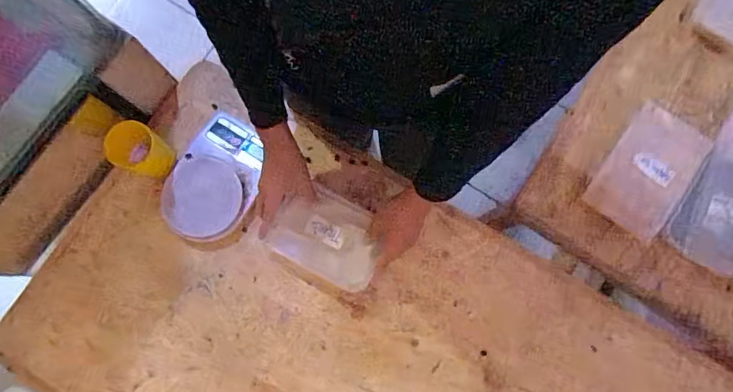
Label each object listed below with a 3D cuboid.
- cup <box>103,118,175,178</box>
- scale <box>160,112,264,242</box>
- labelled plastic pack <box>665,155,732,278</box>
[{"bbox_3d":[-0.338,-0.063,0.687,0.062,0.125,0.066,0,79,0],"label":"cup"},{"bbox_3d":[-0.241,-0.029,0.722,0.133,0.041,0.199,22,79,5],"label":"scale"},{"bbox_3d":[0.563,0.035,0.687,0.147,0.033,0.169,30,80,6],"label":"labelled plastic pack"}]

